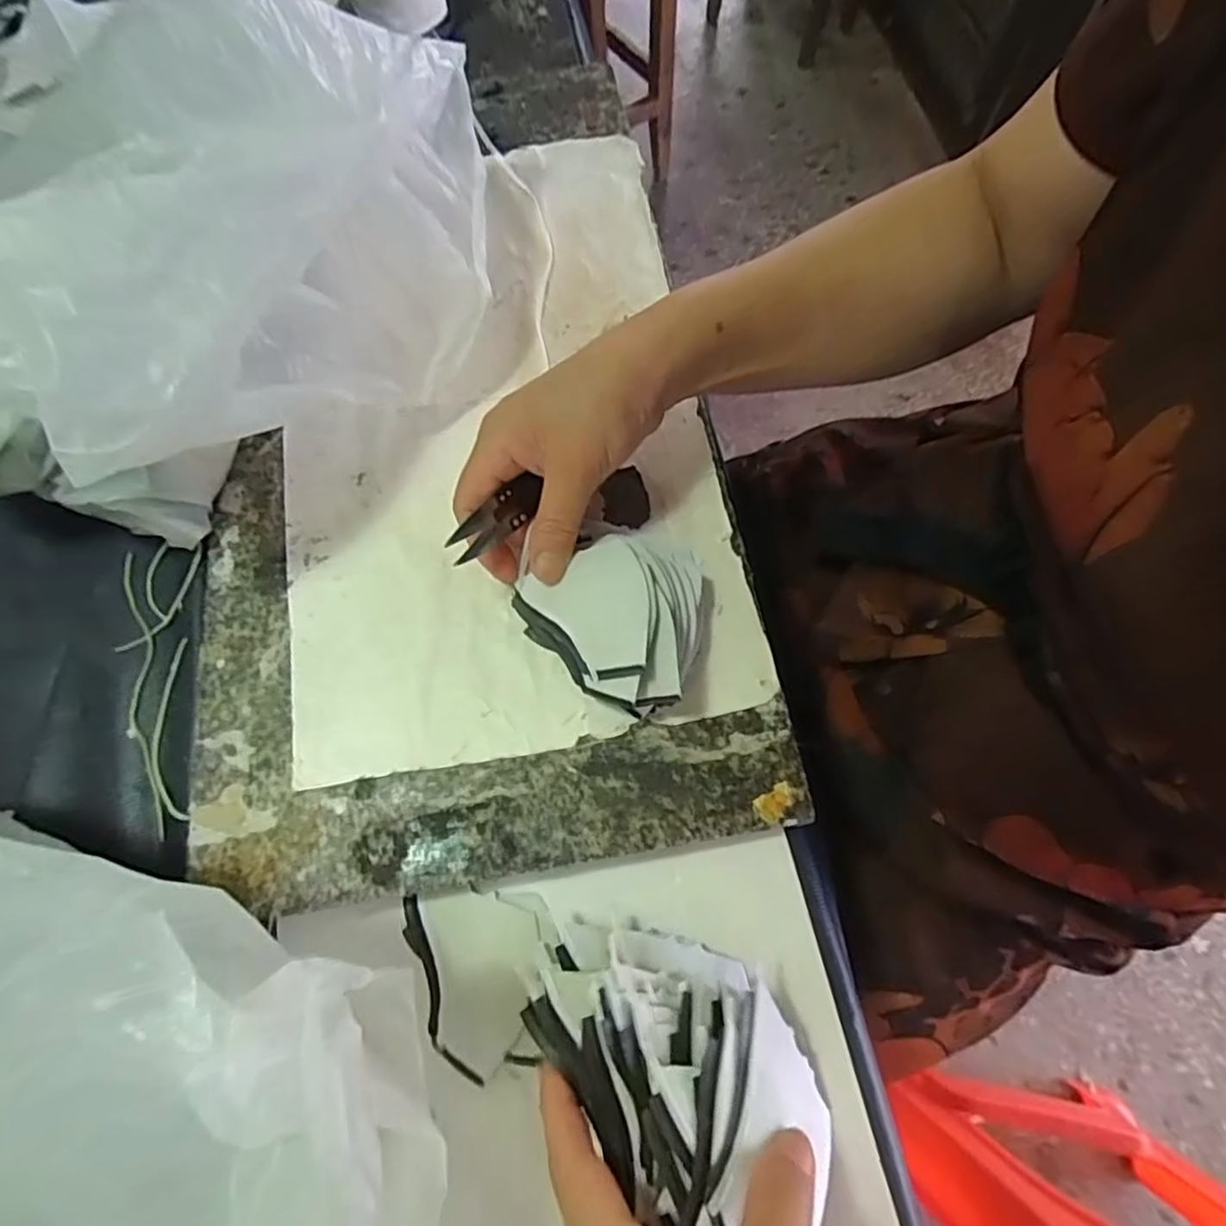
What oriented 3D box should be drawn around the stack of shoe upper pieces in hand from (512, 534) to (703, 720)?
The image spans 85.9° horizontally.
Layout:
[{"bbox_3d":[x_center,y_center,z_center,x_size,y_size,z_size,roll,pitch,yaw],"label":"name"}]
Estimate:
[{"bbox_3d":[0.008,-0.005,0.332,0.089,0.041,0.097,-40,73,-13],"label":"stack of shoe upper pieces in hand"}]

